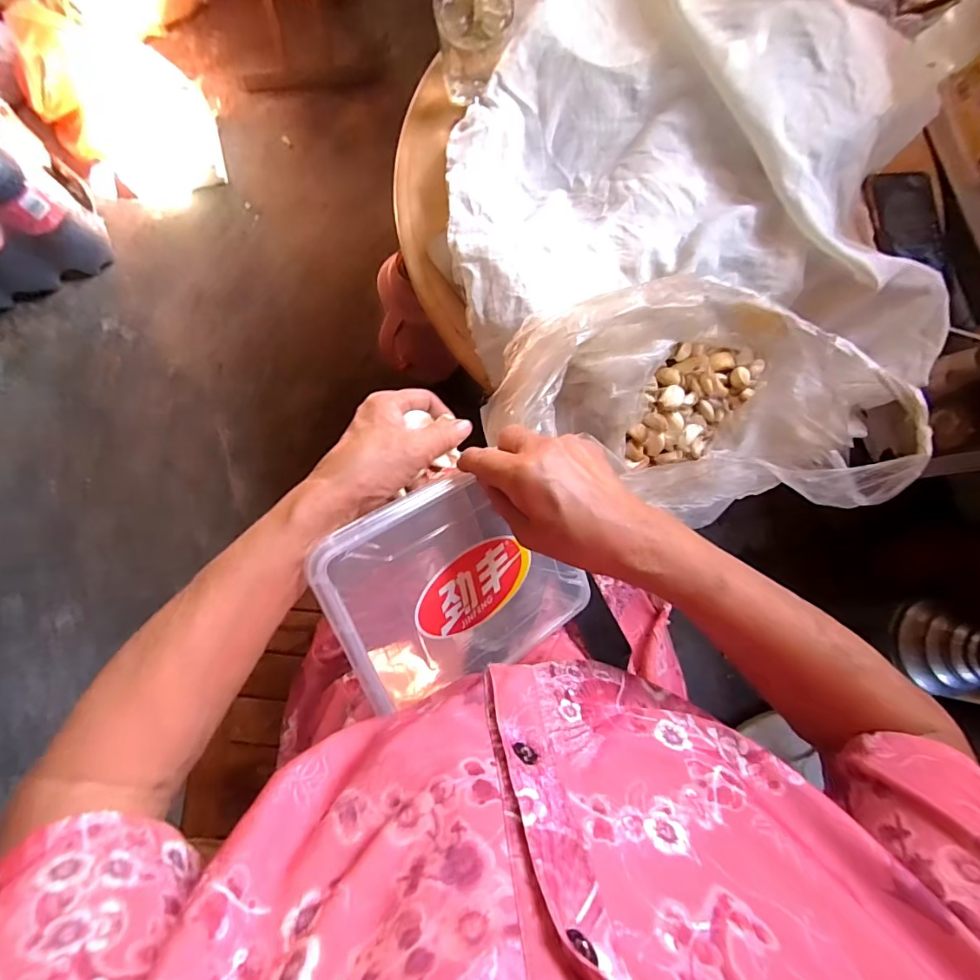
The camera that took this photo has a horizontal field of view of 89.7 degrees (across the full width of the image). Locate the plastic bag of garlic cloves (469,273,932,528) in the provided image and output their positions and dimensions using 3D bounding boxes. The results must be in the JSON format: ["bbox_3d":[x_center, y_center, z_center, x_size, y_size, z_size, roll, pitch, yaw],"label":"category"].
[{"bbox_3d":[0.166,-0.067,0.437,0.325,0.117,0.198,-9,84,-5],"label":"plastic bag of garlic cloves"}]

